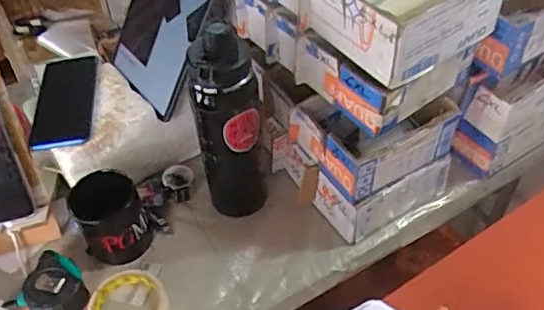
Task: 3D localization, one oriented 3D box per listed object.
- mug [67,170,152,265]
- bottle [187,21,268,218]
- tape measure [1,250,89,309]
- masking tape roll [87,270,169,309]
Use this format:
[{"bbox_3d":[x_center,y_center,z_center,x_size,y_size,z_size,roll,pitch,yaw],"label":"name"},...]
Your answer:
[{"bbox_3d":[-0.206,0.082,0.712,0.083,0.084,0.072,-20,49,-14],"label":"mug"},{"bbox_3d":[-0.052,-0.024,0.669,0.078,0.272,0.061,-11,48,-5],"label":"bottle"},{"bbox_3d":[-0.266,0.164,0.684,0.081,0.043,0.079,-2,47,2],"label":"tape measure"},{"bbox_3d":[-0.173,0.184,0.669,0.092,0.015,0.090,-2,47,2],"label":"masking tape roll"}]

